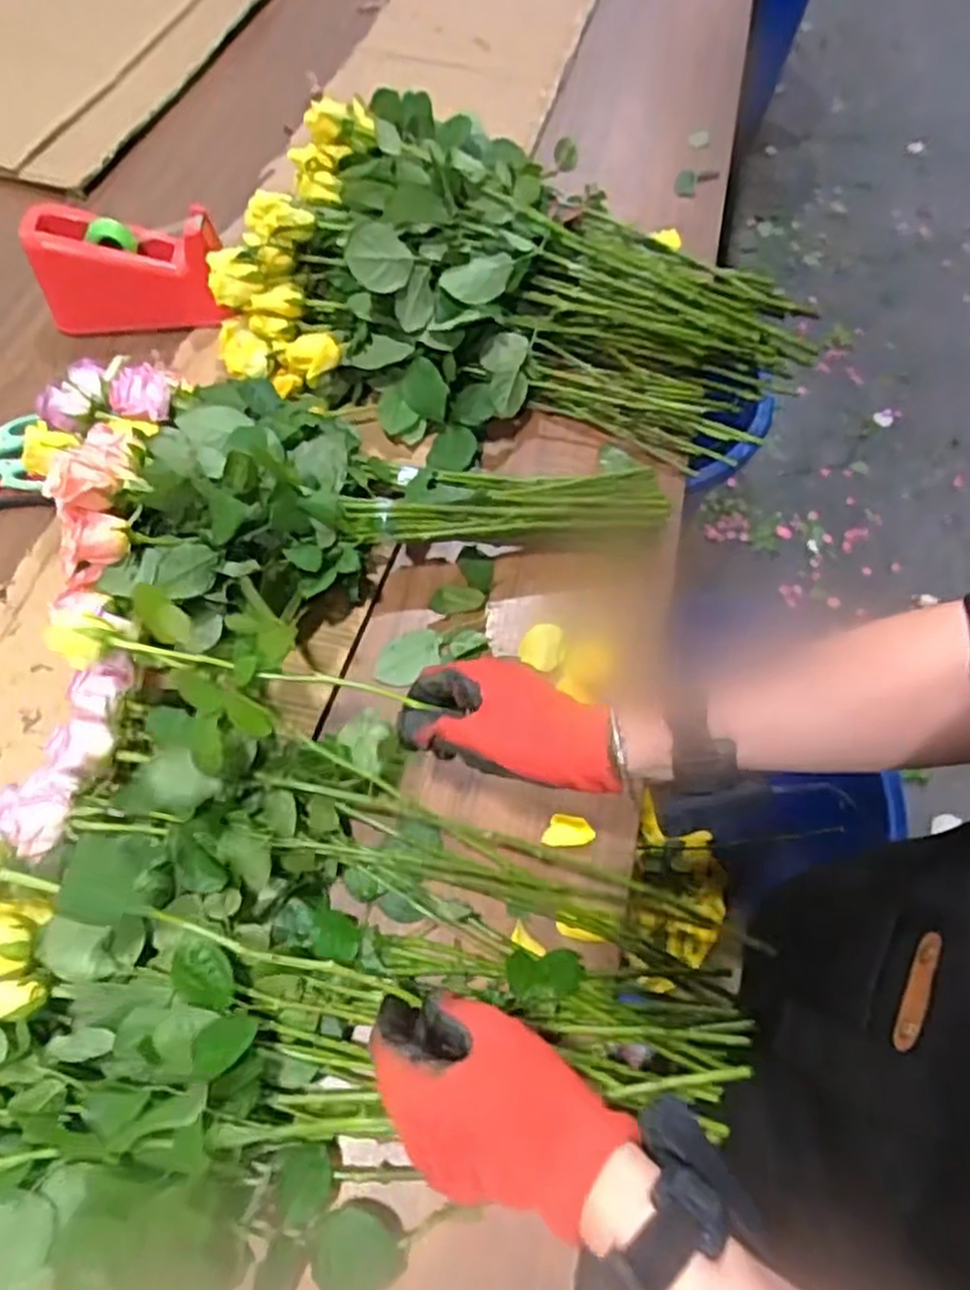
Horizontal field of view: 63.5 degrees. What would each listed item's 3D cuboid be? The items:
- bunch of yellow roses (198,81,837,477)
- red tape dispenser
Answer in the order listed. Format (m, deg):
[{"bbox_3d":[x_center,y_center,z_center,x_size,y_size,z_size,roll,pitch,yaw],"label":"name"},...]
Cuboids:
[{"bbox_3d":[0.032,-0.388,0.799,0.547,0.158,0.404,9,61,6],"label":"bunch of yellow roses"},{"bbox_3d":[-0.369,-0.388,0.825,0.198,0.098,0.082,5,61,4],"label":"red tape dispenser"}]

